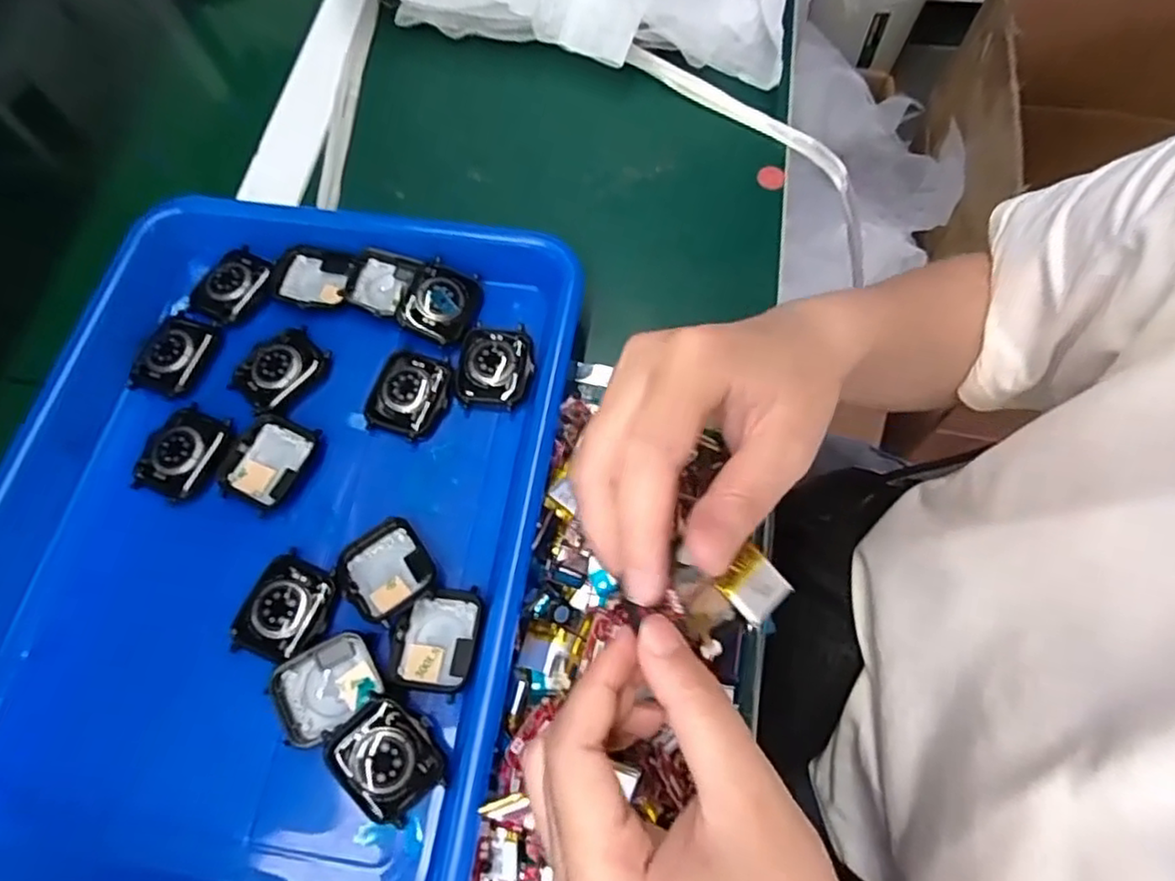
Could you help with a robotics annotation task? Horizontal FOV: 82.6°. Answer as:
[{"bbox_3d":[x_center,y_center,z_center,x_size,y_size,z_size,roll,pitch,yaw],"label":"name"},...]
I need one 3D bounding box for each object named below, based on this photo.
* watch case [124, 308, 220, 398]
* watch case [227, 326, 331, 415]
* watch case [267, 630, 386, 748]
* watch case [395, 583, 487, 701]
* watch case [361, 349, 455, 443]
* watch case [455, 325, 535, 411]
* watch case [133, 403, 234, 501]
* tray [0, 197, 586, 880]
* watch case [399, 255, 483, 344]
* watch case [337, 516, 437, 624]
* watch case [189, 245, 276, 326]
[{"bbox_3d":[-0.212,-0.045,0.342,0.030,0.005,0.044,19,70,11],"label":"watch case"},{"bbox_3d":[-0.156,-0.037,0.339,0.033,0.007,0.045,36,74,16],"label":"watch case"},{"bbox_3d":[-0.110,0.103,0.282,0.042,0.013,0.034,-33,70,-10],"label":"watch case"},{"bbox_3d":[-0.065,0.085,0.288,0.033,0.008,0.043,9,68,7],"label":"watch case"},{"bbox_3d":[-0.088,-0.024,0.332,0.036,0.008,0.044,19,70,10],"label":"watch case"},{"bbox_3d":[-0.047,-0.039,0.339,0.037,0.008,0.043,0,68,3],"label":"watch case"},{"bbox_3d":[-0.195,0.005,0.323,0.034,0.006,0.045,16,69,9],"label":"watch case"},{"bbox_3d":[-0.159,0.036,0.321,0.270,0.054,0.319,8,68,6],"label":"tray"},{"bbox_3d":[-0.076,-0.072,0.349,0.036,0.011,0.042,22,72,-6],"label":"watch case"},{"bbox_3d":[-0.090,0.057,0.298,0.041,0.011,0.038,42,75,18],"label":"watch case"},{"bbox_3d":[-0.188,-0.084,0.358,0.036,0.007,0.046,18,70,10],"label":"watch case"}]

